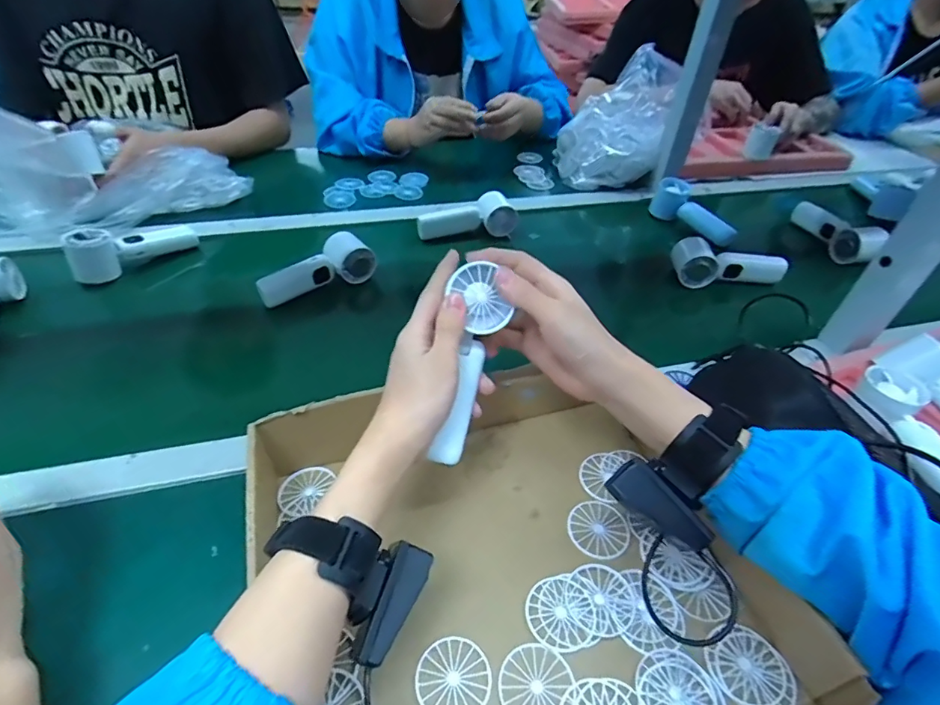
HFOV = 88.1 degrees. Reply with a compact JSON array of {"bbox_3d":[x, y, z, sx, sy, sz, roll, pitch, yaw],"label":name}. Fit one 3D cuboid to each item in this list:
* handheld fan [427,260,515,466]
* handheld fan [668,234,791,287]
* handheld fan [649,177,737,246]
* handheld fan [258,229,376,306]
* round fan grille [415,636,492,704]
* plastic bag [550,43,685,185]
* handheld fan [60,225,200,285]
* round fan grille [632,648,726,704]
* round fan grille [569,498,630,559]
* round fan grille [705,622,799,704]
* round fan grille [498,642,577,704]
[{"bbox_3d":[-0.002,0.010,0.371,0.043,0.149,0.027,14,7,10],"label":"handheld fan"},{"bbox_3d":[0.362,-0.120,0.689,0.152,0.047,0.057,19,46,15],"label":"handheld fan"},{"bbox_3d":[0.378,-0.237,0.814,0.057,0.050,0.156,-30,54,-30],"label":"handheld fan"},{"bbox_3d":[-0.208,-0.112,0.649,0.147,0.048,0.057,-25,51,-26],"label":"handheld fan"},{"bbox_3d":[-0.011,0.221,0.329,0.049,0.004,0.050,2,44,-2],"label":"round fan grille"},{"bbox_3d":[0.265,-0.435,0.903,0.181,0.181,0.218,13,45,9],"label":"plastic bag"},{"bbox_3d":[-0.469,-0.153,0.675,0.045,0.059,0.156,36,53,29],"label":"handheld fan"},{"bbox_3d":[0.138,0.228,0.320,0.055,0.004,0.056,2,44,-2],"label":"round fan grille"},{"bbox_3d":[0.108,0.150,0.410,0.047,0.008,0.049,2,44,-2],"label":"round fan grille"},{"bbox_3d":[0.192,0.218,0.331,0.049,0.005,0.051,2,44,-2],"label":"round fan grille"},{"bbox_3d":[0.043,0.223,0.329,0.044,0.004,0.048,2,44,-2],"label":"round fan grille"}]

